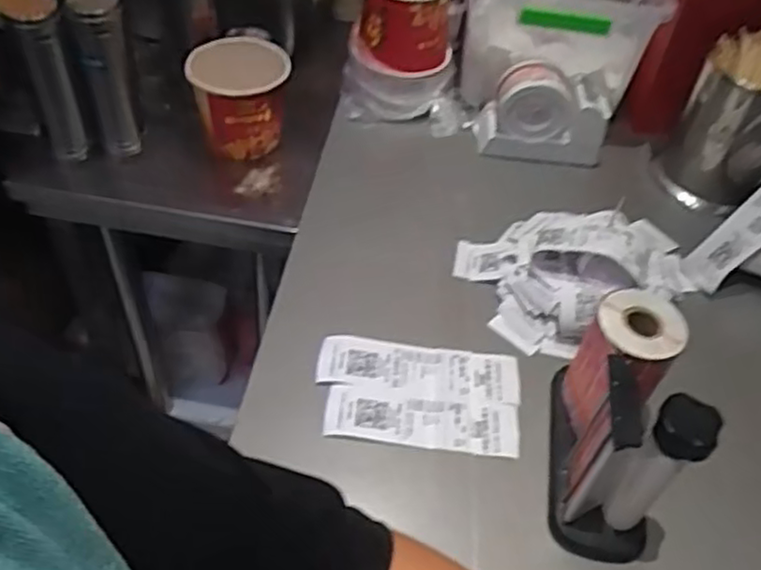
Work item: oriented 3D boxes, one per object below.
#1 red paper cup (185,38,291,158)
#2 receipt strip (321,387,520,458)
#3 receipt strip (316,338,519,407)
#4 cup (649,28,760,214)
[{"bbox_3d":[-0.185,-0.240,0.947,0.126,0.137,0.130,-8,50,-12],"label":"red paper cup"},{"bbox_3d":[0.037,0.121,0.647,0.174,0.006,0.056,6,48,0],"label":"receipt strip"},{"bbox_3d":[0.036,0.083,0.682,0.189,0.007,0.061,5,51,-3],"label":"receipt strip"},{"bbox_3d":[0.426,-0.195,0.863,0.128,0.191,0.100,26,51,17],"label":"cup"}]

